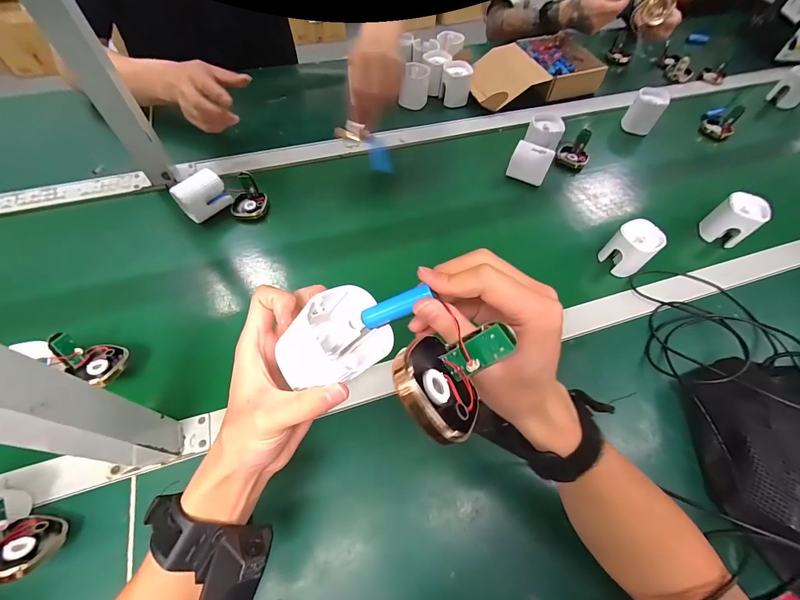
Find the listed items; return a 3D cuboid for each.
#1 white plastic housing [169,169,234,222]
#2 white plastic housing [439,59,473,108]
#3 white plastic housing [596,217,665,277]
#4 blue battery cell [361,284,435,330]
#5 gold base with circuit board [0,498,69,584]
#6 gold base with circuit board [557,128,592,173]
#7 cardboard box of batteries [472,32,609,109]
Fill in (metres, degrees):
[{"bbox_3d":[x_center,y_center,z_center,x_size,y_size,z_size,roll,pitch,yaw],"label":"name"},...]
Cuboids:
[{"bbox_3d":[-0.299,-0.155,0.530,0.039,0.054,0.069,39,63,18],"label":"white plastic housing"},{"bbox_3d":[0.118,-0.446,0.721,0.063,0.061,0.057,11,58,2],"label":"white plastic housing"},{"bbox_3d":[0.336,-0.073,0.512,0.050,0.074,0.056,-34,67,-22],"label":"white plastic housing"},{"bbox_3d":[-0.003,0.005,0.223,0.045,0.009,0.012,-27,61,12],"label":"blue battery cell"},{"bbox_3d":[-0.331,0.202,0.301,0.064,0.053,0.058,22,19,13],"label":"gold base with circuit board"},{"bbox_3d":[0.332,-0.282,0.658,0.056,0.051,0.055,26,60,11],"label":"gold base with circuit board"},{"bbox_3d":[0.295,-0.510,0.775,0.313,0.056,0.184,-15,61,-13],"label":"cardboard box of batteries"}]

